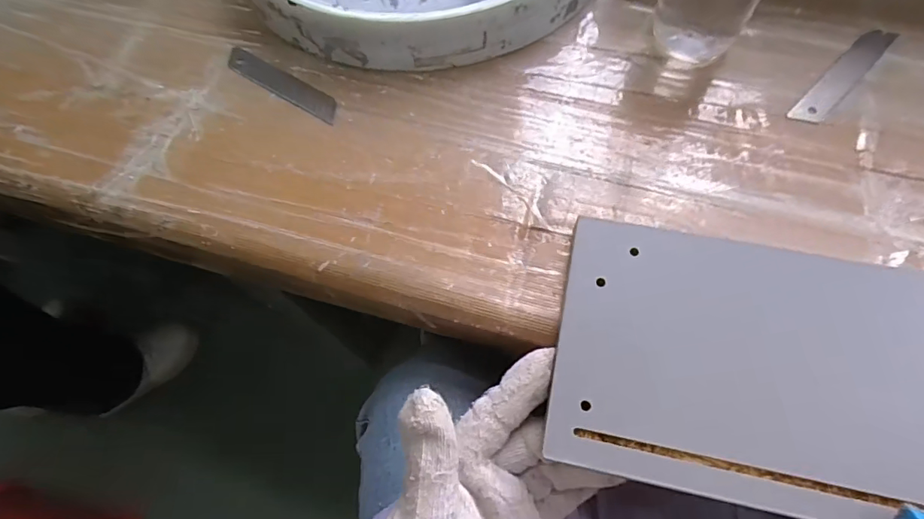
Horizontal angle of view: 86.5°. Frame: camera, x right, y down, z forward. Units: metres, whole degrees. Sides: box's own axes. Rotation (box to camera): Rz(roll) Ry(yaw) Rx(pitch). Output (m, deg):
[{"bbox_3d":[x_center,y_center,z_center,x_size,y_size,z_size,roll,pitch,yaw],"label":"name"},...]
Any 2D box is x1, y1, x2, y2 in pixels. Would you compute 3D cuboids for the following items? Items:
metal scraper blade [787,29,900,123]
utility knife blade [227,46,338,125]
[{"bbox_3d":[0.246,-0.119,0.314,0.098,0.004,0.018,-43,71,-15],"label":"metal scraper blade"},{"bbox_3d":[-0.123,-0.121,0.334,0.100,0.004,0.019,31,71,15],"label":"utility knife blade"}]

